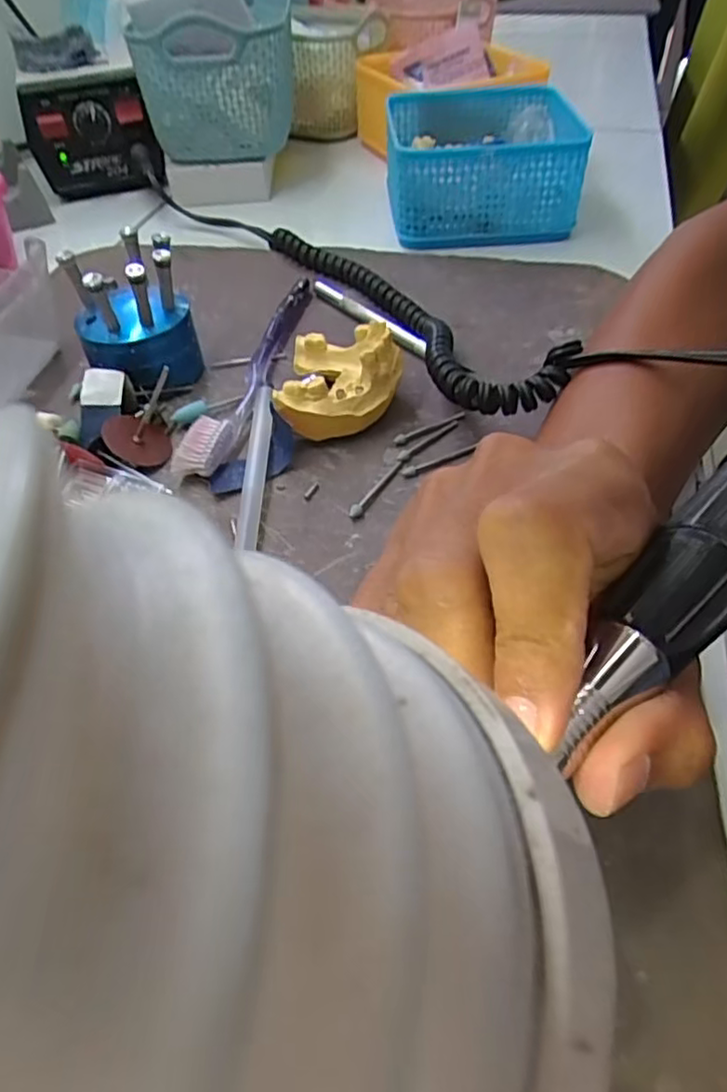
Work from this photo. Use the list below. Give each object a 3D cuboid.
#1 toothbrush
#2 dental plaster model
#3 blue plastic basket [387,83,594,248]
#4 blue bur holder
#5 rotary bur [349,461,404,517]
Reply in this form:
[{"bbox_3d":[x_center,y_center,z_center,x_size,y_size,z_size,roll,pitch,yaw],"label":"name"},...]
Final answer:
[{"bbox_3d":[-0.056,-0.099,0.363,0.020,0.013,0.185,9,48,12],"label":"toothbrush"},{"bbox_3d":[-0.010,-0.085,0.331,0.058,0.036,0.073,2,47,5],"label":"dental plaster model"},{"bbox_3d":[0.086,-0.284,0.495,0.132,0.062,0.136,-2,47,2],"label":"blue plastic basket"},{"bbox_3d":[-0.119,-0.121,0.343,0.058,0.063,0.053,-19,49,-14],"label":"blue bur holder"},{"bbox_3d":[0.006,-0.027,0.300,0.006,0.005,0.041,22,52,22],"label":"rotary bur"}]

